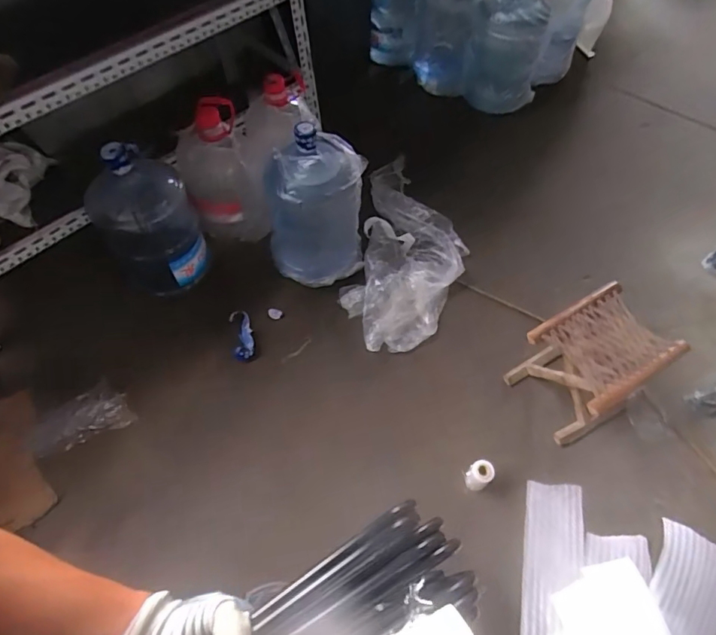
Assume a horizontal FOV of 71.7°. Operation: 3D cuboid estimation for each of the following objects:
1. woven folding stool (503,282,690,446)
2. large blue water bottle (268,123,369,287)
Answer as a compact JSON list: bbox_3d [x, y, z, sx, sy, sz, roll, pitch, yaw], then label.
[{"bbox_3d":[0.585,0.126,1.263,0.272,0.264,0.249,-27,63,-14],"label":"woven folding stool"},{"bbox_3d":[-0.119,-0.317,1.399,0.245,0.431,0.241,0,58,0],"label":"large blue water bottle"}]

